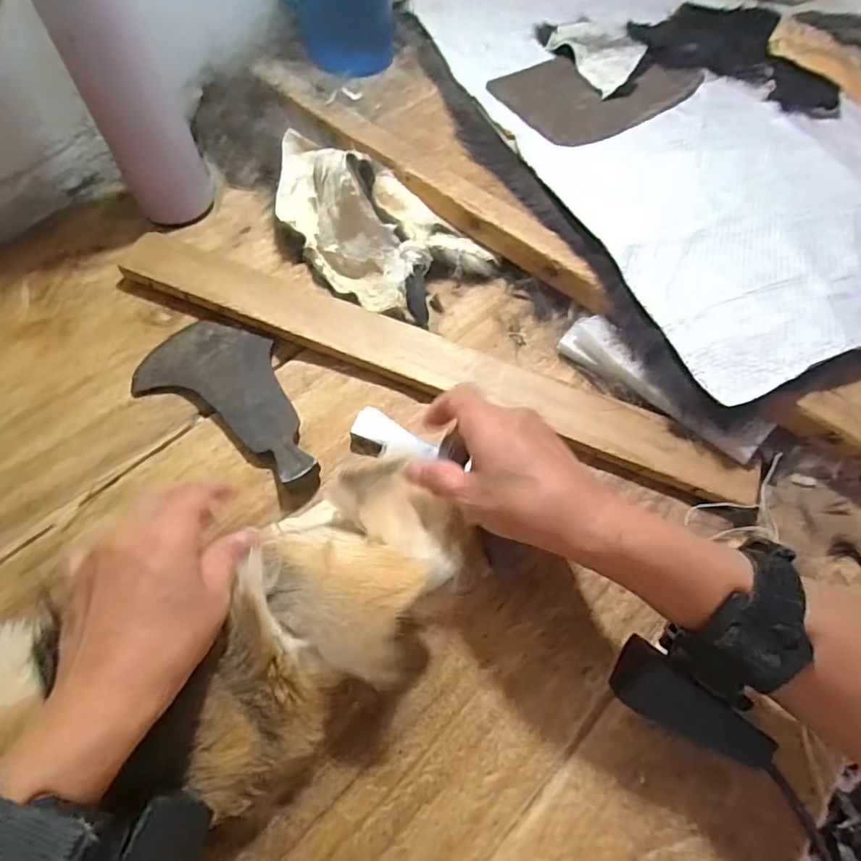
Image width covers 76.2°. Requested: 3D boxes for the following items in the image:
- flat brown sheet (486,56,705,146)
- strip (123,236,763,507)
[{"bbox_3d":[0.171,-0.333,0.535,0.201,0.005,0.126,-26,65,-18],"label":"flat brown sheet"},{"bbox_3d":[-0.011,-0.060,0.412,0.493,0.018,0.059,23,63,9],"label":"strip"}]

